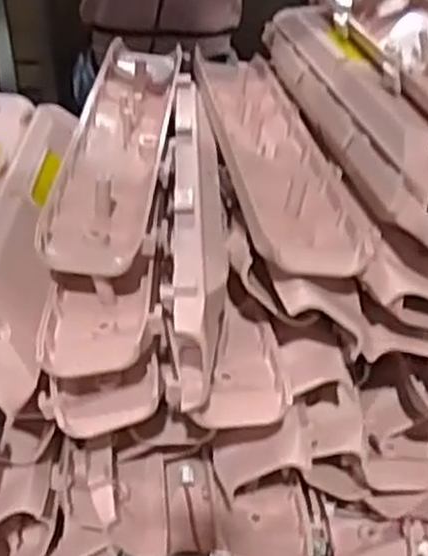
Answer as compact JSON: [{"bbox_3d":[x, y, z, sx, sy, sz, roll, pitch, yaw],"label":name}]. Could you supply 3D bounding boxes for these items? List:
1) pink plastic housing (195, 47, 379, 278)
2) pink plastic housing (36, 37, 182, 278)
[{"bbox_3d":[0.033,-0.073,0.459,0.056,0.024,0.262,-5,35,-6],"label":"pink plastic housing"},{"bbox_3d":[-0.055,-0.083,0.490,0.053,0.035,0.265,1,35,2],"label":"pink plastic housing"}]

